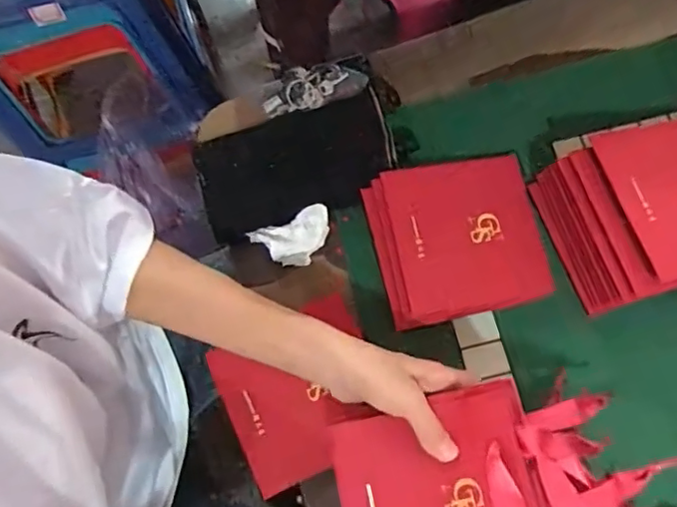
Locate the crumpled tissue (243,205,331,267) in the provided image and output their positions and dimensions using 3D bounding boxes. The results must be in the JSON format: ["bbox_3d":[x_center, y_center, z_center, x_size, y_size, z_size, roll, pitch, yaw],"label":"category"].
[{"bbox_3d":[-0.045,-0.013,0.567,0.079,0.028,0.046,-19,76,-3],"label":"crumpled tissue"}]

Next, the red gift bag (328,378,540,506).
[{"bbox_3d":[0.071,0.179,0.416,0.141,0.014,0.143,-17,66,16],"label":"red gift bag"}]

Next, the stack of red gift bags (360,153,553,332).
[{"bbox_3d":[0.113,-0.016,0.544,0.155,0.026,0.143,-12,75,-2],"label":"stack of red gift bags"}]

